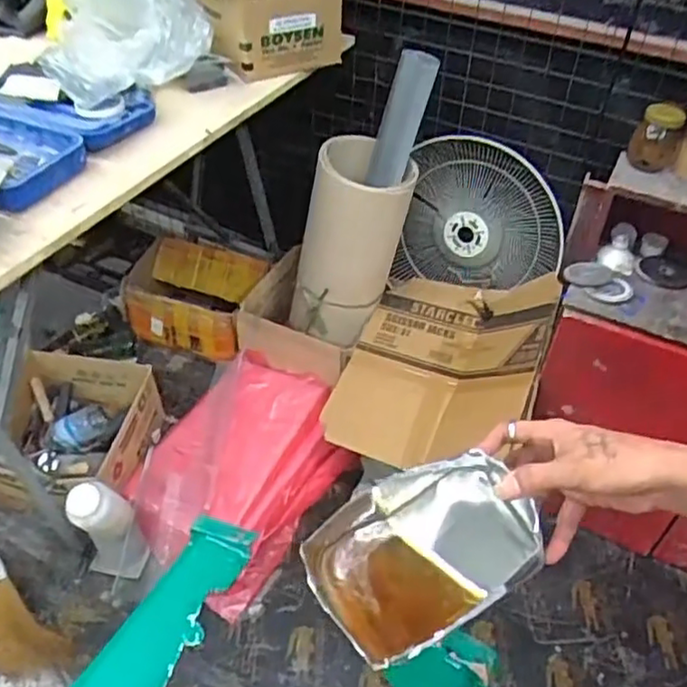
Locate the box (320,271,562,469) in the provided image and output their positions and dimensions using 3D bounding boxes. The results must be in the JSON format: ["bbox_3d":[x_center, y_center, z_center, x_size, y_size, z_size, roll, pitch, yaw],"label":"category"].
[{"bbox_3d":[0.239,0.046,1.627,0.450,0.273,0.503,16,46,11],"label":"box"}]

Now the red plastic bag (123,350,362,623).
[{"bbox_3d":[-0.245,0.311,1.699,0.439,0.202,0.627,28,50,22],"label":"red plastic bag"}]

